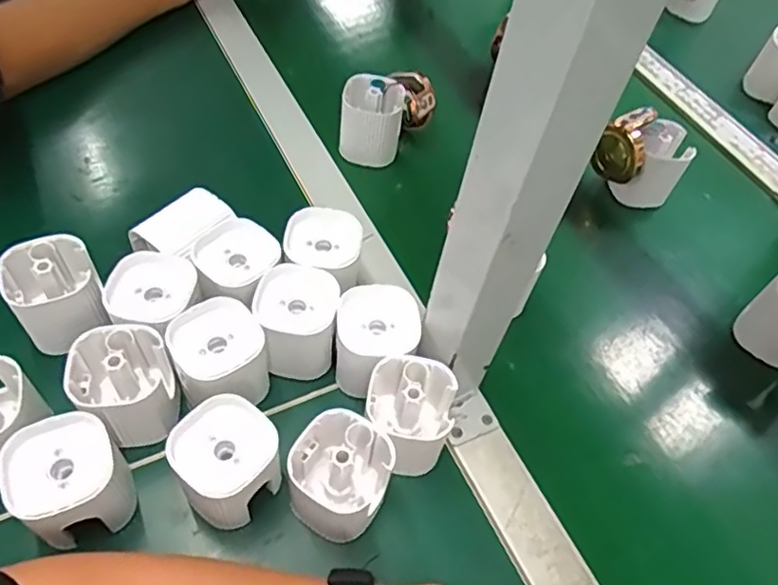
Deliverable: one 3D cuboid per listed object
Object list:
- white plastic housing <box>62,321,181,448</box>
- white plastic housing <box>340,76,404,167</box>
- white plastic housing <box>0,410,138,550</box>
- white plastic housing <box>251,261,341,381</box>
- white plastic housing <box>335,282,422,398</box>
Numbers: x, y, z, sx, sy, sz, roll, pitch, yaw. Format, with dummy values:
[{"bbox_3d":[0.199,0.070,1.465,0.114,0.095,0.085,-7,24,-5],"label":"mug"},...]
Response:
[{"bbox_3d":[-0.165,0.059,0.392,0.056,0.065,0.059,4,52,-5],"label":"white plastic housing"},{"bbox_3d":[-0.015,-0.156,0.571,0.051,0.068,0.048,4,52,-5],"label":"white plastic housing"},{"bbox_3d":[-0.179,0.111,0.356,0.057,0.067,0.057,-30,62,-27],"label":"white plastic housing"},{"bbox_3d":[-0.064,0.022,0.431,0.054,0.061,0.056,1,53,-8],"label":"white plastic housing"},{"bbox_3d":[-0.008,0.035,0.424,0.053,0.062,0.056,4,52,-5],"label":"white plastic housing"}]

